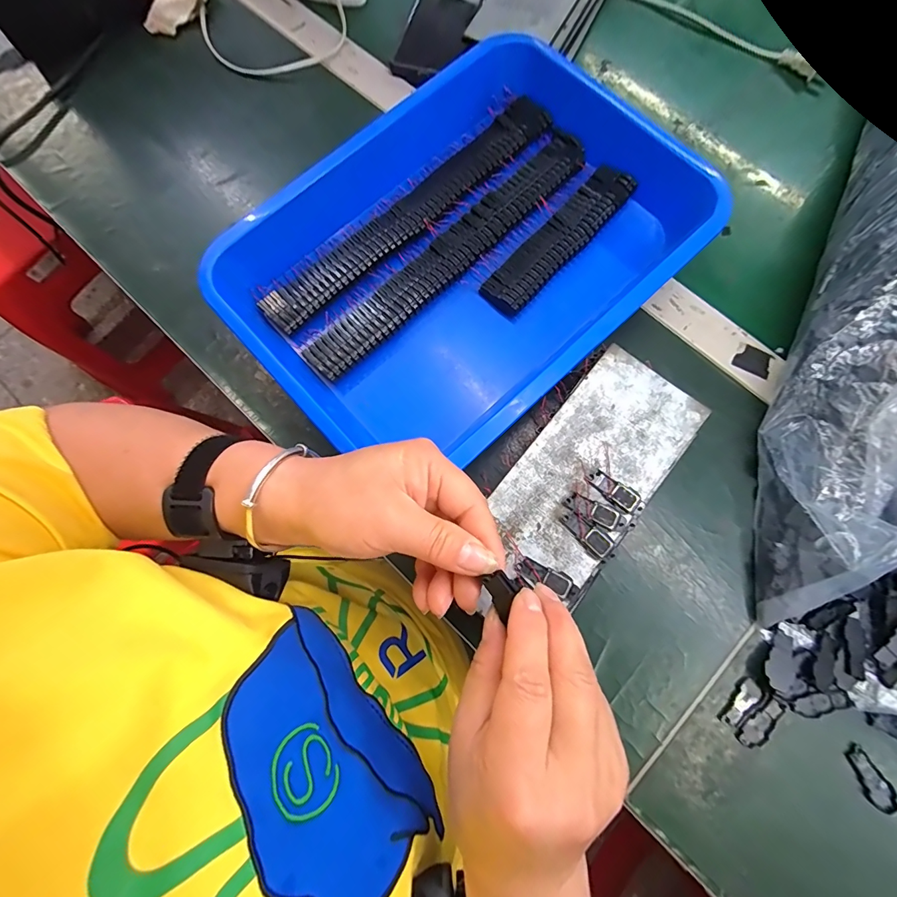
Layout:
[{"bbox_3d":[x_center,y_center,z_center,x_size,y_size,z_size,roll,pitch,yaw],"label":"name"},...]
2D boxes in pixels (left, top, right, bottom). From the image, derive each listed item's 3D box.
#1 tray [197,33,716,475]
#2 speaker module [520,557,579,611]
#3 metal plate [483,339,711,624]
[{"bbox_3d":[0.016,-0.158,0.338,0.358,0.049,0.257,-42,80,-7],"label":"tray"},{"bbox_3d":[0.063,0.082,0.255,0.038,0.007,0.015,34,80,8],"label":"speaker module"},{"bbox_3d":[0.086,0.022,0.270,0.079,0.006,0.185,39,81,9],"label":"metal plate"}]

